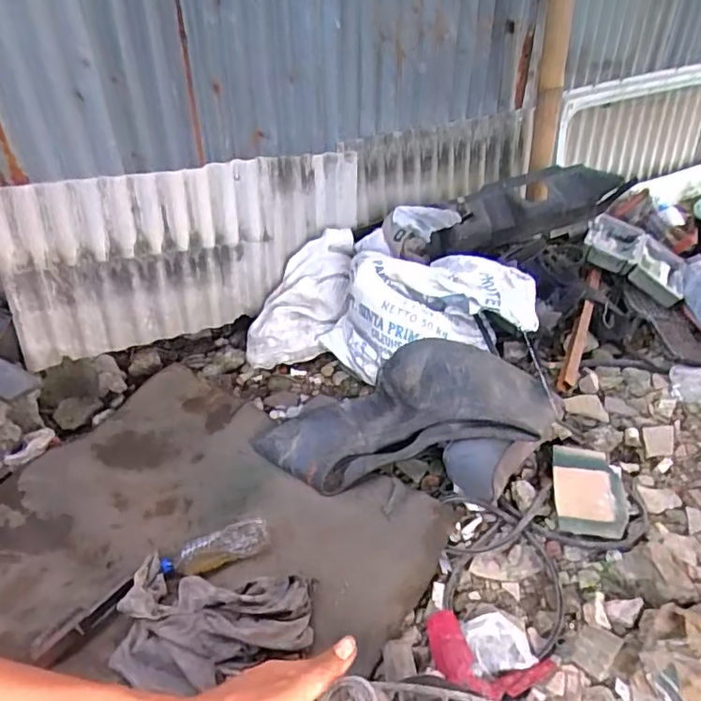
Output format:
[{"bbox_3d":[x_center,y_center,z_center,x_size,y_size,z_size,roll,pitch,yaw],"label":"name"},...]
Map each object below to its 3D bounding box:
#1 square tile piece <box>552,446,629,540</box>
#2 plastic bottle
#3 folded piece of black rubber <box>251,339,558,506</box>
[{"bbox_3d":[0.548,0.322,1.344,0.150,0.016,0.232,1,45,14],"label":"square tile piece"},{"bbox_3d":[-0.286,0.417,1.239,0.231,0.054,0.057,-13,38,-12],"label":"plastic bottle"},{"bbox_3d":[0.128,0.157,1.431,0.709,0.201,0.329,2,38,8],"label":"folded piece of black rubber"}]

